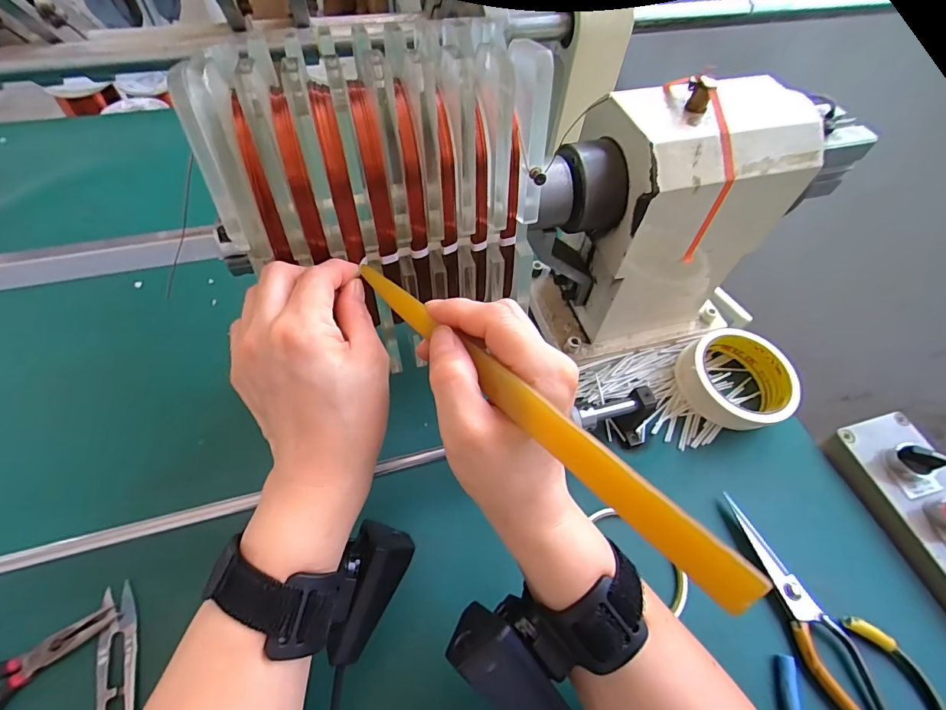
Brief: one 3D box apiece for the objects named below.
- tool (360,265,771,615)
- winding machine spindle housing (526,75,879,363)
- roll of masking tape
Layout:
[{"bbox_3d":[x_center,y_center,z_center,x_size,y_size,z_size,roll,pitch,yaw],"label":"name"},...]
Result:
[{"bbox_3d":[0.018,0.018,0.181,0.010,0.016,0.195,-33,52,-22],"label":"tool"},{"bbox_3d":[0.164,-0.104,0.372,0.240,0.204,0.103,-18,60,-14],"label":"winding machine spindle housing"},{"bbox_3d":[0.241,0.020,0.395,0.095,0.044,0.095,1,57,-2],"label":"roll of masking tape"}]

